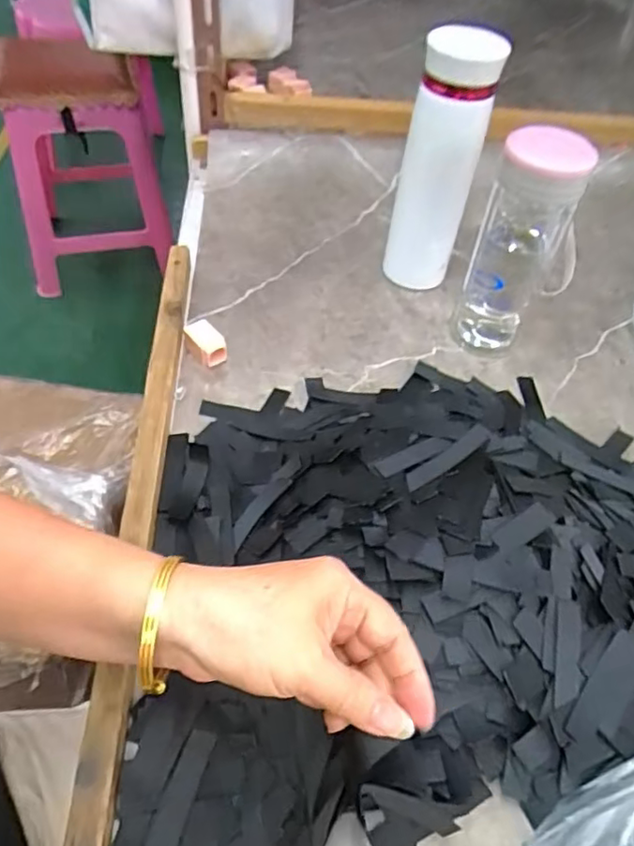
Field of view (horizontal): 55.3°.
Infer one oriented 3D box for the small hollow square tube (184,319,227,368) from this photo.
[{"bbox_3d":[-0.097,-0.069,0.532,0.021,0.024,0.037,-31,58,-25],"label":"small hollow square tube"}]

